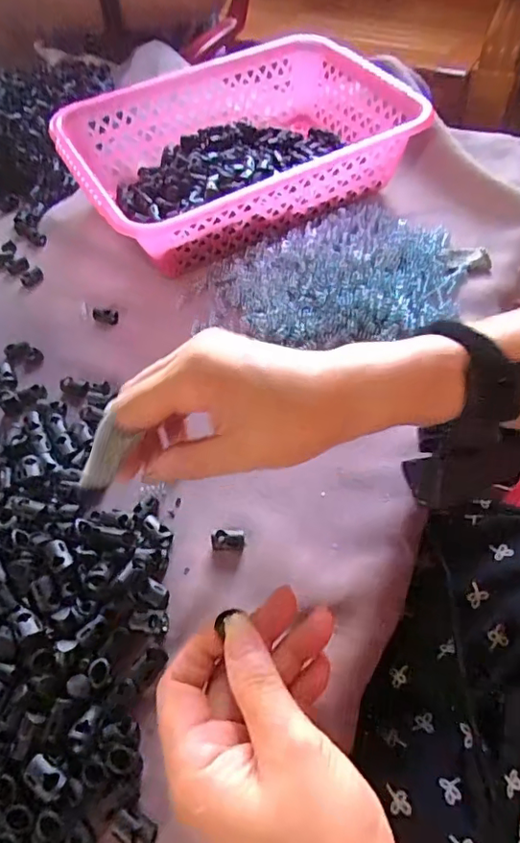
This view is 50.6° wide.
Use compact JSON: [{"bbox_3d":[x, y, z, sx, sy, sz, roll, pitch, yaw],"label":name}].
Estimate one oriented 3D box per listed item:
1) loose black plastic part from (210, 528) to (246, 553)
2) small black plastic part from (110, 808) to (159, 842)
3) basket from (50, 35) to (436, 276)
[{"bbox_3d":[-0.020,0.072,0.335,0.019,0.006,0.014,3,54,6],"label":"loose black plastic part"},{"bbox_3d":[-0.058,0.187,0.252,0.021,0.007,0.013,16,56,15],"label":"small black plastic part"},{"bbox_3d":[-0.018,-0.256,0.527,0.306,0.081,0.217,-28,57,-16],"label":"basket"}]

